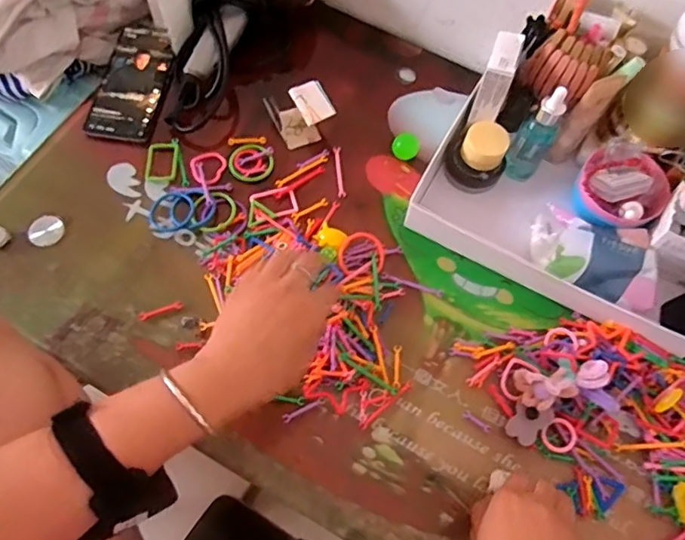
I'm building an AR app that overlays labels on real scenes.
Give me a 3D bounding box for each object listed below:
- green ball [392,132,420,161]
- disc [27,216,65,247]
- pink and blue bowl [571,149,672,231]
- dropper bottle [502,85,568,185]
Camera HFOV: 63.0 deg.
[{"bbox_3d":[0.070,-0.136,0.627,0.029,0.026,0.026,14,67,4],"label":"green ball"},{"bbox_3d":[-0.306,-0.041,0.576,0.030,0.006,0.035,37,70,13],"label":"disc"},{"bbox_3d":[0.283,-0.081,0.569,0.086,0.058,0.081,1,67,-2],"label":"pink and blue bowl"},{"bbox_3d":[0.198,-0.138,0.574,0.037,0.110,0.037,32,69,11],"label":"dropper bottle"}]

